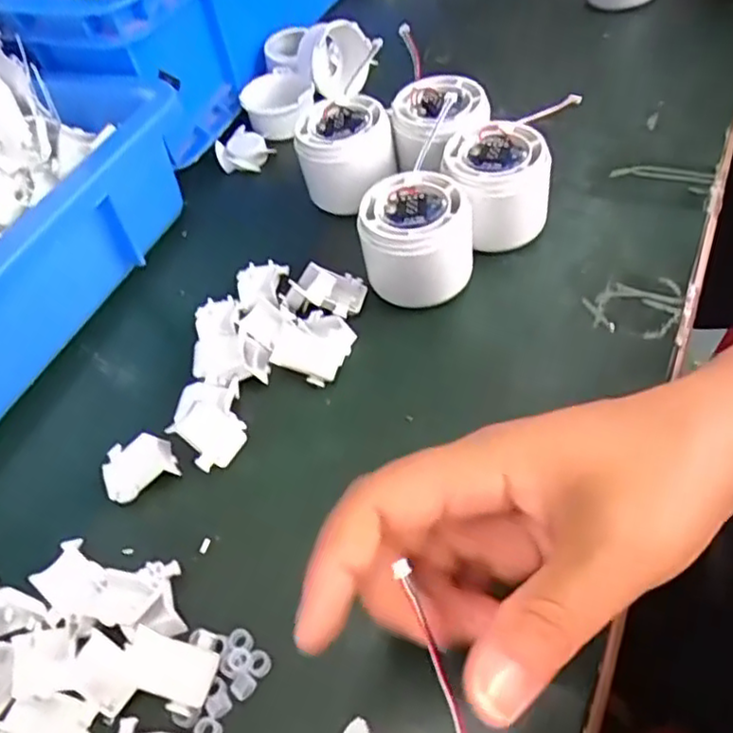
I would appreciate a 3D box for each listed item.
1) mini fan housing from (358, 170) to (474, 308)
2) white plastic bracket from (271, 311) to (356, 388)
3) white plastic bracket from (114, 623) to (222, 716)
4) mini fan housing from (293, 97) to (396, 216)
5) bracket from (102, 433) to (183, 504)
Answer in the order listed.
[{"bbox_3d":[0.027,-0.067,0.368,0.057,0.058,0.049,-6,51,6],"label":"mini fan housing"},{"bbox_3d":[-0.029,-0.012,0.355,0.037,0.012,0.036,16,56,22],"label":"white plastic bracket"},{"bbox_3d":[-0.077,0.116,0.261,0.038,0.006,0.022,15,56,21],"label":"white plastic bracket"},{"bbox_3d":[-0.011,-0.131,0.415,0.059,0.044,0.065,-7,51,5],"label":"mini fan housing"},{"bbox_3d":[-0.110,0.047,0.325,0.033,0.008,0.029,-31,53,-14],"label":"bracket"}]

